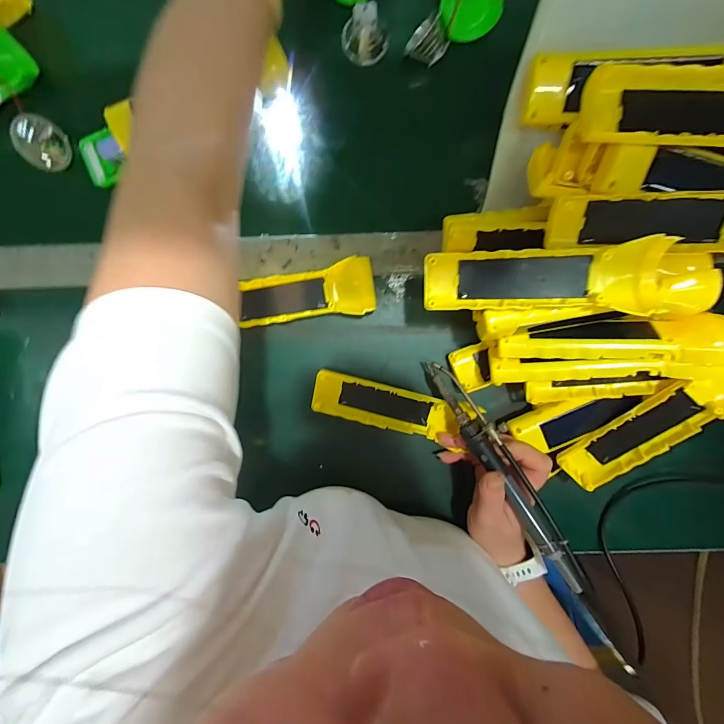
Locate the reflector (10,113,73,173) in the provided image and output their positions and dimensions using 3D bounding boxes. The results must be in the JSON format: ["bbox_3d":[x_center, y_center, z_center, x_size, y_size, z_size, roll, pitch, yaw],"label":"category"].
[{"bbox_3d":[-0.302,-0.207,0.341,0.018,0.047,0.042,37,96,-3],"label":"reflector"}]

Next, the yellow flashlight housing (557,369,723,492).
[{"bbox_3d":[0.253,0.055,0.311,0.044,0.024,0.162,44,118,-3],"label":"yellow flashlight housing"}]

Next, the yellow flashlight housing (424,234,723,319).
[{"bbox_3d":[0.153,-0.059,0.268,0.208,0.040,0.056,2,97,1],"label":"yellow flashlight housing"}]

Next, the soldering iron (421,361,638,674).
[{"bbox_3d":[0.129,0.108,0.306,0.022,0.031,0.264,-32,71,5],"label":"soldering iron"}]

